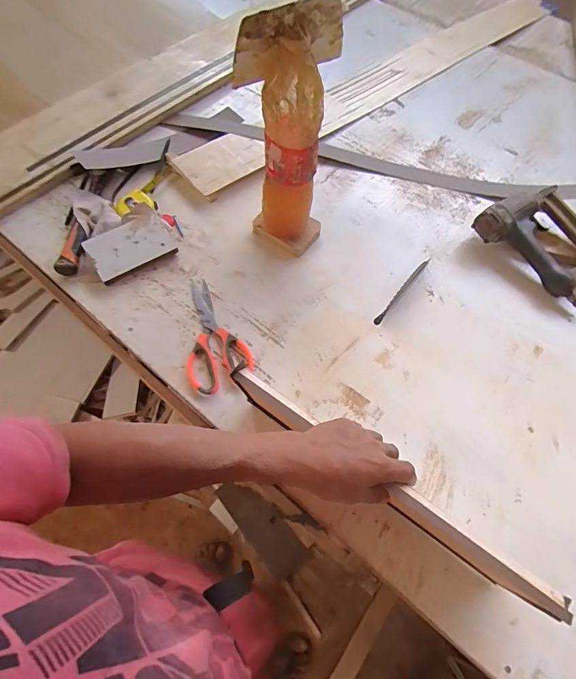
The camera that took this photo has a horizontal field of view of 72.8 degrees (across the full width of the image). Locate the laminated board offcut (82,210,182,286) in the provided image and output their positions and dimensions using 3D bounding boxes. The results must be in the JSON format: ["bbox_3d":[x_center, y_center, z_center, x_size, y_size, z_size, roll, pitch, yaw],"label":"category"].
[{"bbox_3d":[-0.268,-0.159,0.670,0.134,0.021,0.083,-31,89,-18],"label":"laminated board offcut"}]

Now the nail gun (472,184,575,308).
[{"bbox_3d":[0.469,-0.171,0.694,0.151,0.071,0.242,-37,70,-17],"label":"nail gun"}]

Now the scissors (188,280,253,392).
[{"bbox_3d":[-0.131,-0.009,0.624,0.095,0.014,0.193,-24,66,-12],"label":"scissors"}]

